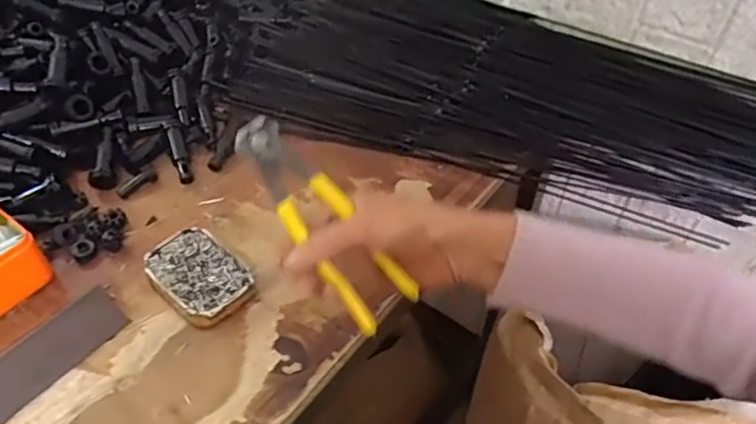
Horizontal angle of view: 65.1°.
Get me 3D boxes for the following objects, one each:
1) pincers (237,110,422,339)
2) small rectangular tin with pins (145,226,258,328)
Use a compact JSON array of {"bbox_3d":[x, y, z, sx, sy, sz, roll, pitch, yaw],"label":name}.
[{"bbox_3d":[-0.040,0.004,0.416,0.042,0.023,0.170,-33,84,-29],"label":"pincers"},{"bbox_3d":[-0.144,0.053,0.479,0.087,0.021,0.059,34,54,27],"label":"small rectangular tin with pins"}]

